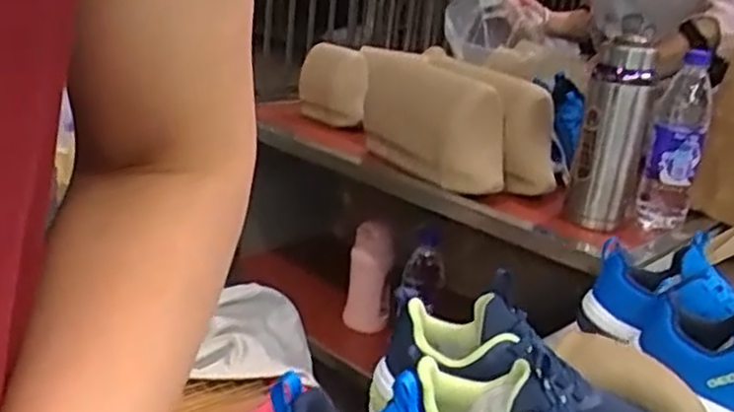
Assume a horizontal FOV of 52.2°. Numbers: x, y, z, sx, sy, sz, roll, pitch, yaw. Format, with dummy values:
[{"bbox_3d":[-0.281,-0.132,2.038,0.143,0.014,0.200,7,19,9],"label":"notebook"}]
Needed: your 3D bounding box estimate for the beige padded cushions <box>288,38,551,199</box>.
[{"bbox_3d":[0.089,-0.150,1.158,0.153,0.132,0.432,-7,25,-32],"label":"beige padded cushions"}]

